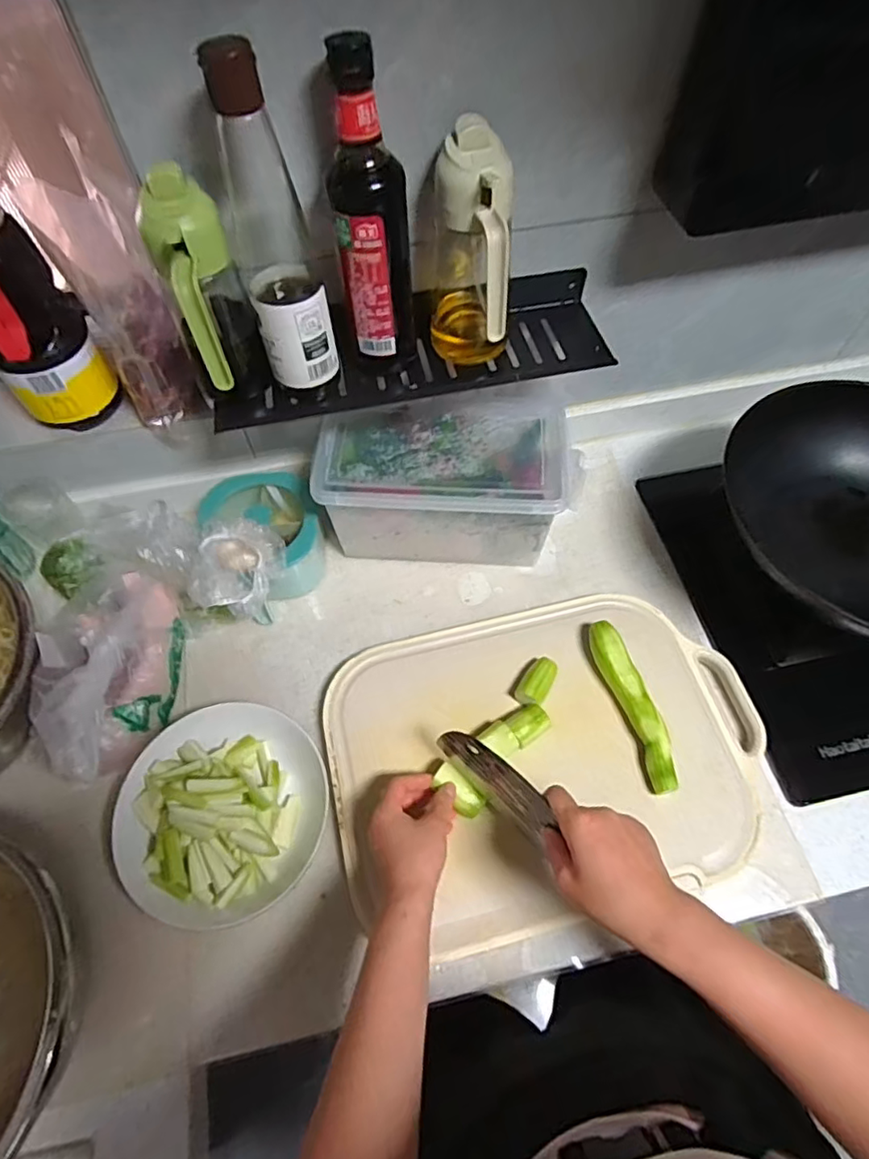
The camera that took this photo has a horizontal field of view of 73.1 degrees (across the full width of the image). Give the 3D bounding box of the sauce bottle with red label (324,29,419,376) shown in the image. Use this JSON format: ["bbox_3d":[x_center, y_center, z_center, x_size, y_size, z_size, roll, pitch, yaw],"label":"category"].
[{"bbox_3d":[-0.050,-0.283,0.489,0.063,0.240,0.051,-5,61,-2],"label":"sauce bottle with red label"}]

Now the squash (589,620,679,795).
[{"bbox_3d":[0.208,0.129,0.616,0.033,0.034,0.180,-16,63,-8],"label":"squash"}]

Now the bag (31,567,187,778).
[{"bbox_3d":[-0.341,0.093,0.619,0.124,0.106,0.230,-15,62,-7],"label":"bag"}]

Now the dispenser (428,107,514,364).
[{"bbox_3d":[0.032,-0.276,0.523,0.075,0.190,0.093,0,61,0],"label":"dispenser"}]

